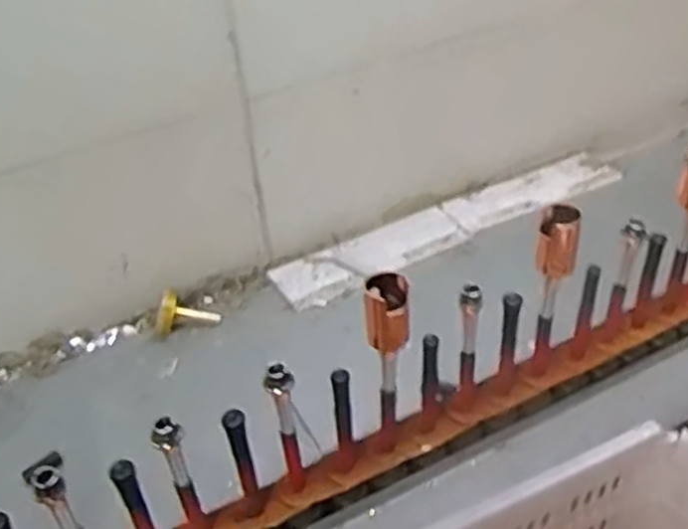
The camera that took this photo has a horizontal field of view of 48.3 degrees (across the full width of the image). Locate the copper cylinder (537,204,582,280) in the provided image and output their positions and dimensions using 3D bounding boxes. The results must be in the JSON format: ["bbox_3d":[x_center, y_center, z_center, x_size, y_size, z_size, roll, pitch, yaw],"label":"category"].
[{"bbox_3d":[0.222,-0.025,0.785,0.040,0.075,0.033,12,43,16],"label":"copper cylinder"}]

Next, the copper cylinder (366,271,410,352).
[{"bbox_3d":[0.042,0.045,0.723,0.039,0.072,0.035,-1,40,1],"label":"copper cylinder"}]

